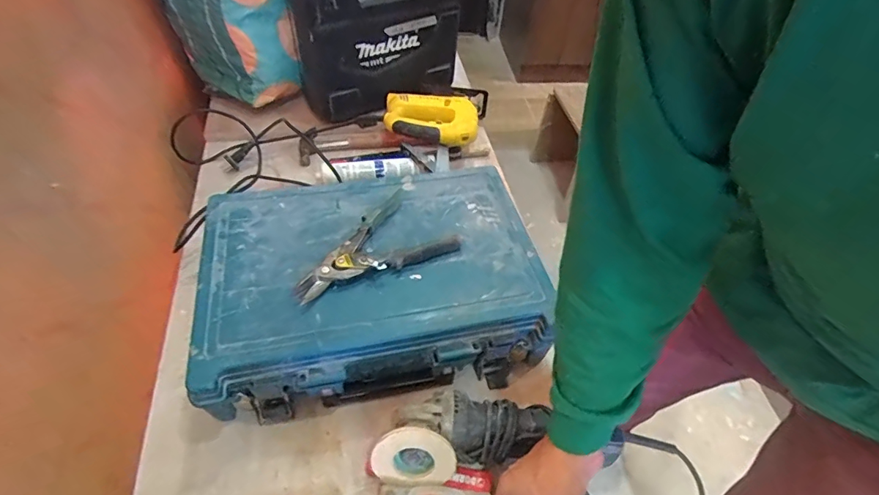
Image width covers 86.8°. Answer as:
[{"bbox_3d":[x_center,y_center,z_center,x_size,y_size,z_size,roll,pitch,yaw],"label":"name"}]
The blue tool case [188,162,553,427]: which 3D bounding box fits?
[{"bbox_3d":[-0.098,0.040,0.703,0.465,0.117,0.345,-7,50,-10],"label":"blue tool case"}]

